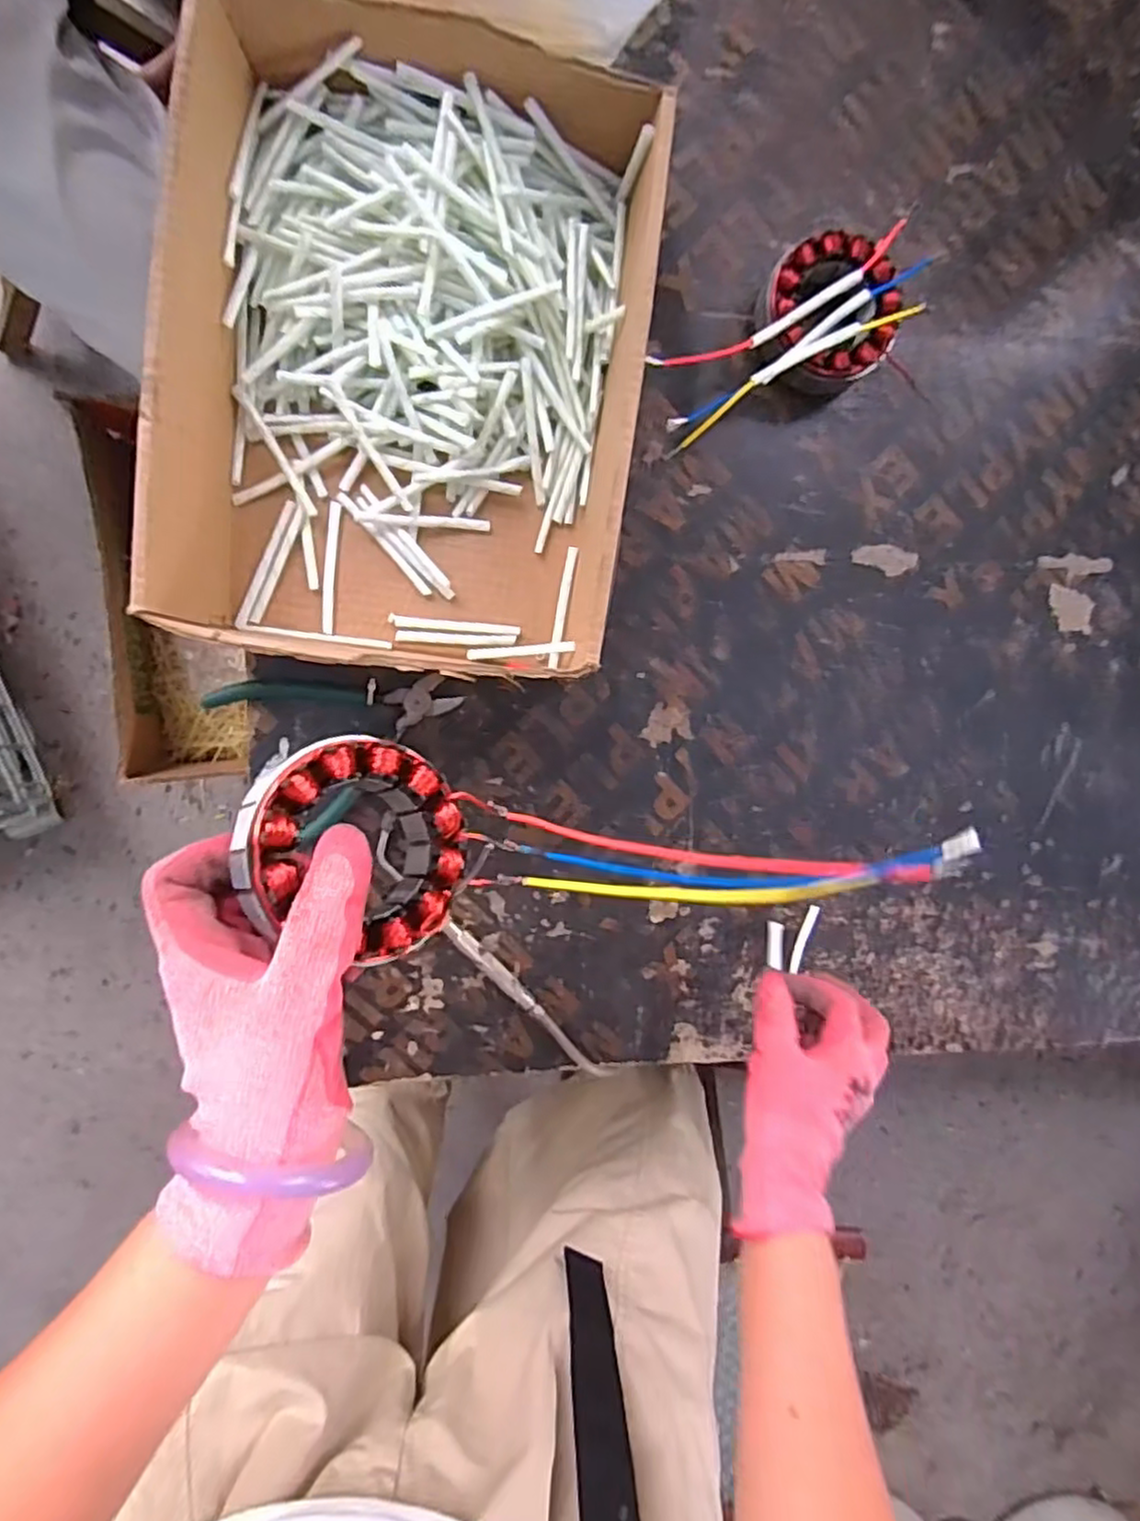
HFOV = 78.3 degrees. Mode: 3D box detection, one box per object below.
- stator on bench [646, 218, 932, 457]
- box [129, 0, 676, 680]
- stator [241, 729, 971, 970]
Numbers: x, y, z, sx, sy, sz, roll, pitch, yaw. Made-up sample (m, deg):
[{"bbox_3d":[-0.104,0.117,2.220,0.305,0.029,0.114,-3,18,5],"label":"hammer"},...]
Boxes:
[{"bbox_3d":[0.141,-0.272,0.455,0.183,0.042,0.086,-29,97,-3],"label":"stator on bench"},{"bbox_3d":[-0.086,-0.216,0.407,0.245,0.098,0.326,7,94,-6],"label":"box"},{"bbox_3d":[0.007,0.046,0.287,0.261,0.048,0.081,7,94,-11],"label":"stator"}]

